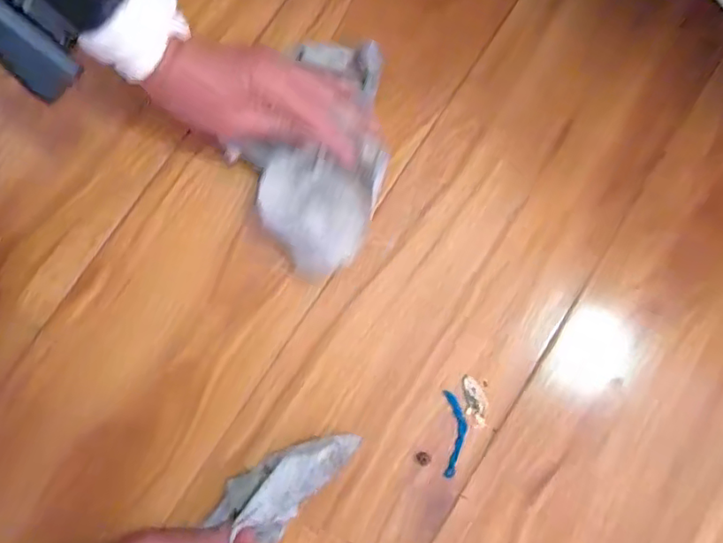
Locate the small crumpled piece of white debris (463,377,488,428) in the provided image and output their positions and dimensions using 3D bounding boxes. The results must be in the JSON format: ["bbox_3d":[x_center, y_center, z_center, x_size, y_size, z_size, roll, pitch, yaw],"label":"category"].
[{"bbox_3d":[0.076,0.086,0.383,0.014,0.004,0.033,-5,78,4],"label":"small crumpled piece of white debris"}]

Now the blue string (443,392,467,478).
[{"bbox_3d":[0.062,0.107,0.379,0.015,0.004,0.054,0,78,5],"label":"blue string"}]

